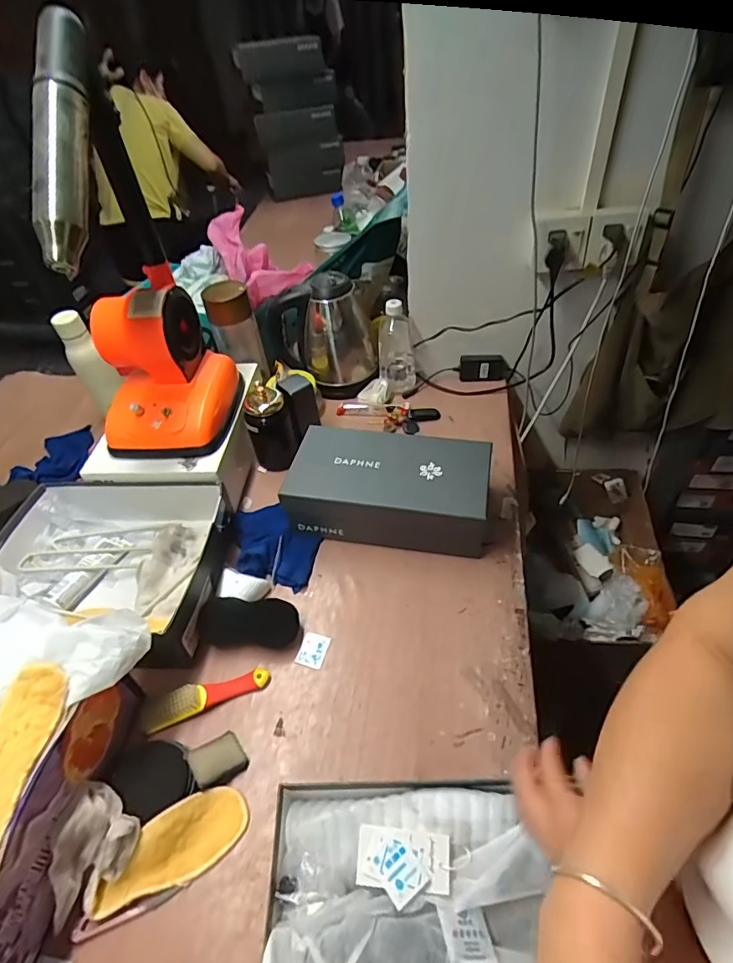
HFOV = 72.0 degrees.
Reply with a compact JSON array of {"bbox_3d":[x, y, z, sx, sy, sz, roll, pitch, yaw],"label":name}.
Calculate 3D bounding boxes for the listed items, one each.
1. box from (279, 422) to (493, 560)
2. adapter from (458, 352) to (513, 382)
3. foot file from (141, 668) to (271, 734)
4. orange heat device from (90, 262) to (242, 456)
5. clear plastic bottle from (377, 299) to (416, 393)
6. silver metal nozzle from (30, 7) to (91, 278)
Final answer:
[{"bbox_3d":[0.038,0.013,0.778,0.290,0.115,0.161,9,48,14],"label":"box"},{"bbox_3d":[0.243,-0.231,1.032,0.103,0.053,0.032,-1,47,6],"label":"adapter"},{"bbox_3d":[-0.201,0.266,0.629,0.154,0.024,0.044,-18,47,-11],"label":"foot file"},{"bbox_3d":[-0.318,-0.179,0.782,0.171,0.197,0.197,1,47,7],"label":"orange heat device"},{"bbox_3d":[0.060,-0.269,0.993,0.074,0.171,0.060,-3,46,4],"label":"clear plastic bottle"},{"bbox_3d":[-0.332,-0.364,0.545,0.047,0.260,0.039,4,5,10],"label":"silver metal nozzle"}]

